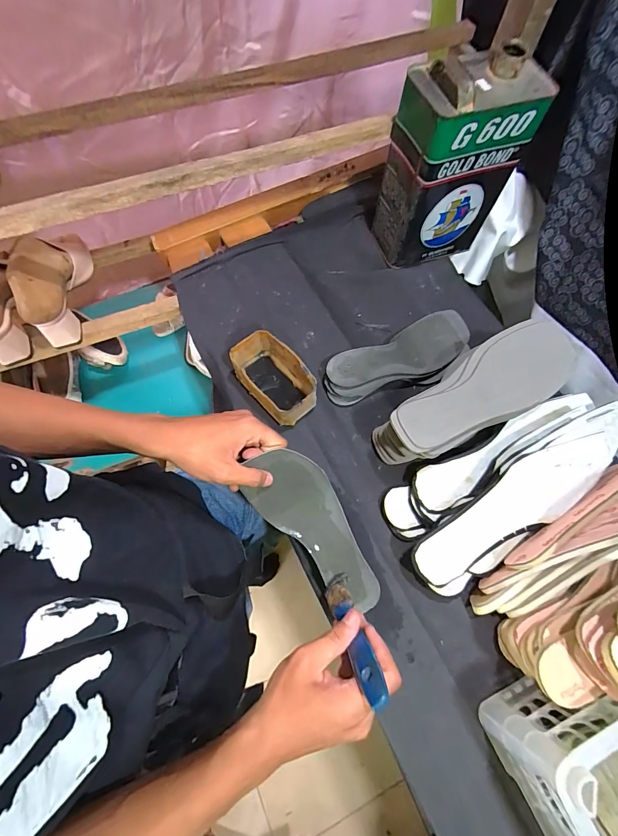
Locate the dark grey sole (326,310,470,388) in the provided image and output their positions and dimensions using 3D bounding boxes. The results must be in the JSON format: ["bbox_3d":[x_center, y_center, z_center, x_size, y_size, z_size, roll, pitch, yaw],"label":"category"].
[{"bbox_3d":[0.138,-0.100,0.563,0.239,0.038,0.095,-20,71,-10],"label":"dark grey sole"}]

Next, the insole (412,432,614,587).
[{"bbox_3d":[0.248,0.103,0.432,0.277,0.009,0.081,-31,96,-3],"label":"insole"}]

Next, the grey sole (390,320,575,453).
[{"bbox_3d":[0.211,-0.040,0.436,0.246,0.036,0.094,-28,72,-12],"label":"grey sole"}]

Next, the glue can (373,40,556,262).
[{"bbox_3d":[0.205,-0.371,0.550,0.163,0.256,0.112,-17,70,-9],"label":"glue can"}]

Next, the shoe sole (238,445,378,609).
[{"bbox_3d":[0.012,0.132,0.419,0.082,0.038,0.227,-36,99,-15],"label":"shoe sole"}]

